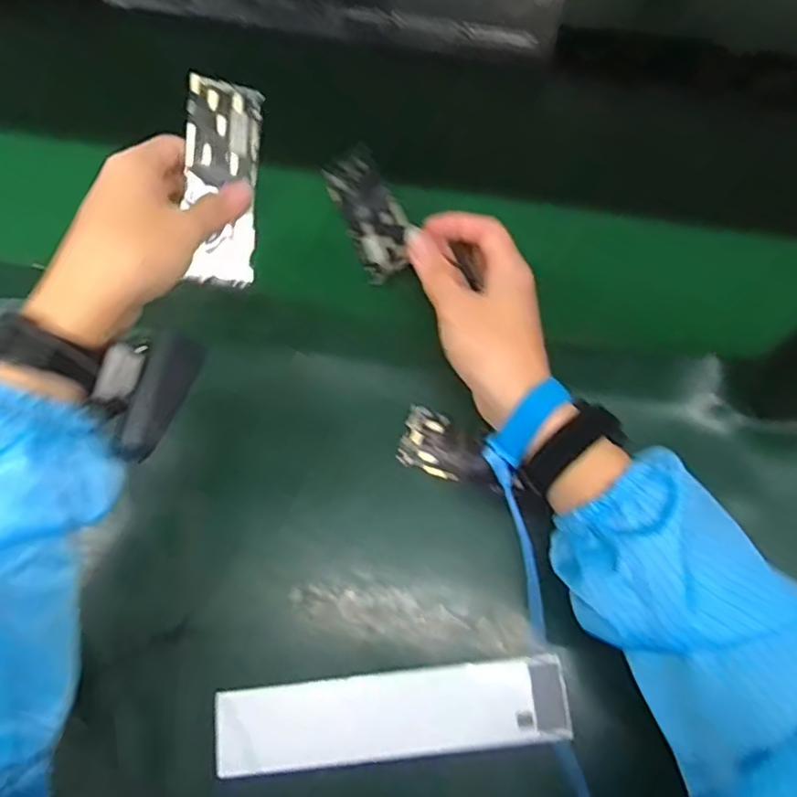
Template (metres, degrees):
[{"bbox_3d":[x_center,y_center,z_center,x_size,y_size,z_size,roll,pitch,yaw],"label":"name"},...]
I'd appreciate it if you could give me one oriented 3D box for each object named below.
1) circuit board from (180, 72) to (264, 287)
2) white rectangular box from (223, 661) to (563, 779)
[{"bbox_3d":[-0.113,-0.138,0.402,0.045,0.008,0.127,2,92,-27],"label":"circuit board"},{"bbox_3d":[-0.003,0.199,0.394,0.216,0.009,0.048,-6,64,-1],"label":"white rectangular box"}]

